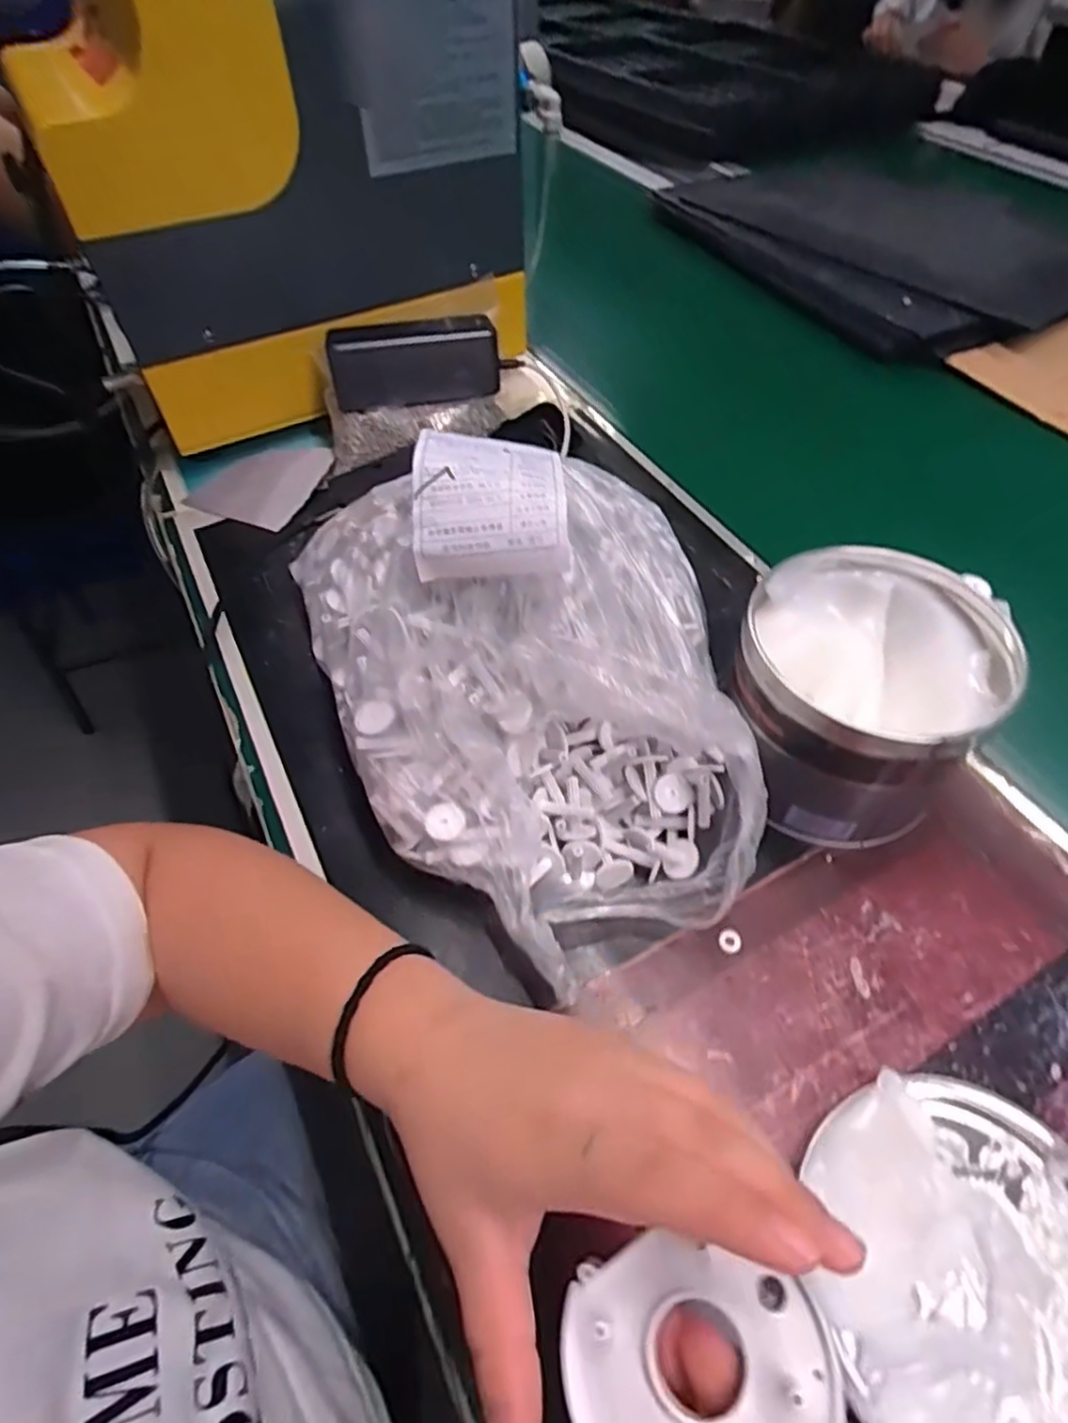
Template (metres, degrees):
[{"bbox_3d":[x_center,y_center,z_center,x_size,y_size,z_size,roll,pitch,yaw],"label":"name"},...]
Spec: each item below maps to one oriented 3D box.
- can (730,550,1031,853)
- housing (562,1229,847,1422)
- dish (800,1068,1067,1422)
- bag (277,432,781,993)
[{"bbox_3d":[0.168,-0.008,0.373,0.122,0.102,0.125,0,54,0],"label":"can"},{"bbox_3d":[0.044,0.177,0.189,0.069,0.015,0.051,-21,48,1],"label":"housing"},{"bbox_3d":[0.170,0.209,0.256,0.120,0.027,0.126,0,54,0],"label":"dish"},{"bbox_3d":[0.005,-0.021,0.355,0.207,0.148,0.259,-18,55,-12],"label":"bag"}]

